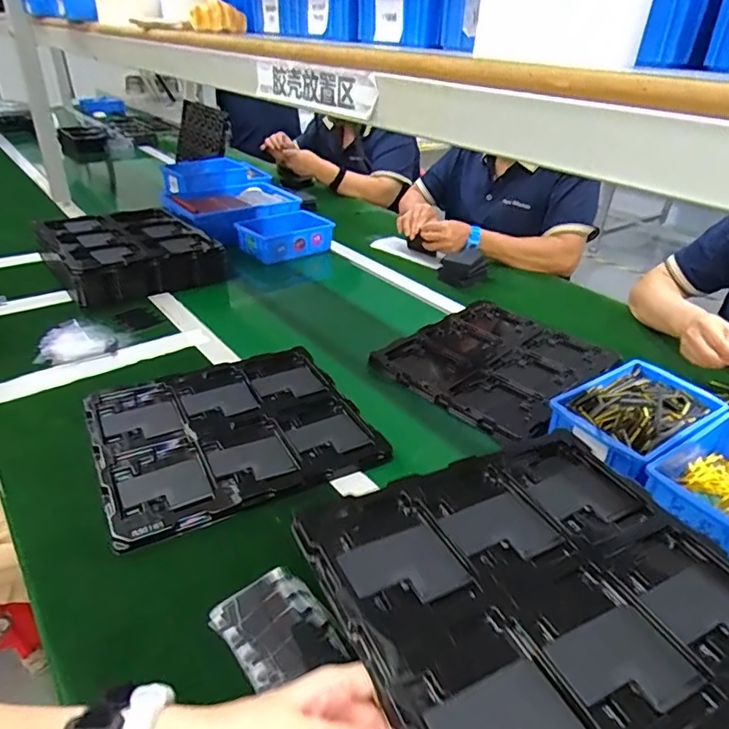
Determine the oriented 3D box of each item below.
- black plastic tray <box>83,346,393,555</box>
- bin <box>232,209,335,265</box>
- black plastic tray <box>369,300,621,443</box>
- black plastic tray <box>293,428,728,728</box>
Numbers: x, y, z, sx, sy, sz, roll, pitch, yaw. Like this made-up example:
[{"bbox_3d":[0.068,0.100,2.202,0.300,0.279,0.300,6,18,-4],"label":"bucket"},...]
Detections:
[{"bbox_3d":[-0.171,0.080,0.695,0.318,0.018,0.279,-14,36,-24],"label":"black plastic tray"},{"bbox_3d":[-0.189,-0.293,1.244,0.203,0.073,0.133,-25,42,-36],"label":"bin"},{"bbox_3d":[0.222,-0.009,0.876,0.286,0.021,0.326,29,40,33],"label":"black plastic tray"},{"bbox_3d":[0.141,0.172,0.429,0.317,0.016,0.275,-14,37,-25],"label":"black plastic tray"}]

